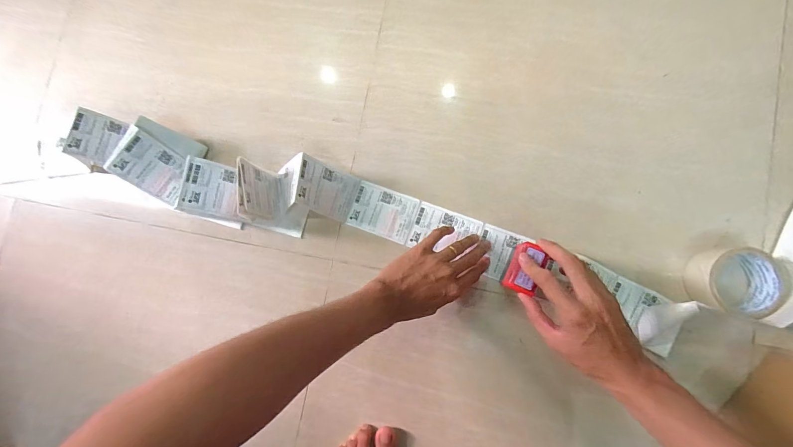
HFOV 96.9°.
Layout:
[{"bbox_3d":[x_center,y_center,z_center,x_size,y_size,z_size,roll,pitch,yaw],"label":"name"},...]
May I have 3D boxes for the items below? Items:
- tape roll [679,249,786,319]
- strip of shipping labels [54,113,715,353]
[{"bbox_3d":[0.446,0.076,0.464,0.089,0.054,0.085,-1,84,6],"label":"tape roll"},{"bbox_3d":[-0.046,-0.008,0.515,0.892,0.114,0.122,15,86,2],"label":"strip of shipping labels"}]

